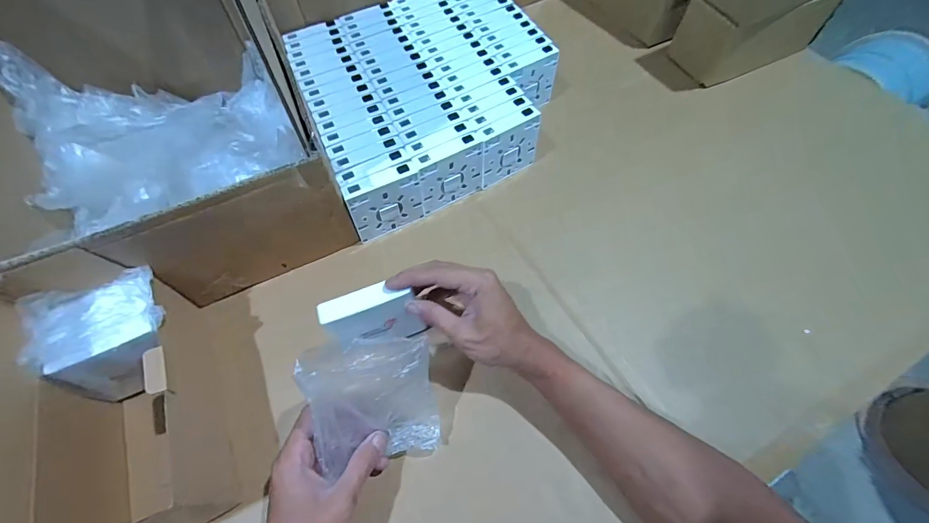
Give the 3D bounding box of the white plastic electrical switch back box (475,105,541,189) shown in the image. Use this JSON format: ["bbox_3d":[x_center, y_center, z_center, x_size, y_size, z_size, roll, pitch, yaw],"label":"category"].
[{"bbox_3d":[0.055,-0.145,0.517,0.085,0.083,0.019,-29,61,-13],"label":"white plastic electrical switch back box"}]

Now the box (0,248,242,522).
[{"bbox_3d":[-0.295,0.106,0.325,0.105,0.197,0.229,-26,60,-12],"label":"box"}]

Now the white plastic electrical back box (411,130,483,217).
[{"bbox_3d":[-0.019,-0.105,0.497,0.086,0.088,0.018,-29,61,-14],"label":"white plastic electrical back box"}]

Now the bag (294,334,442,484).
[{"bbox_3d":[-0.072,0.116,0.328,0.099,0.142,0.016,-15,32,-23],"label":"bag"}]

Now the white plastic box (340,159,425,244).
[{"bbox_3d":[-0.092,-0.068,0.475,0.086,0.084,0.018,-27,60,-12],"label":"white plastic box"}]

